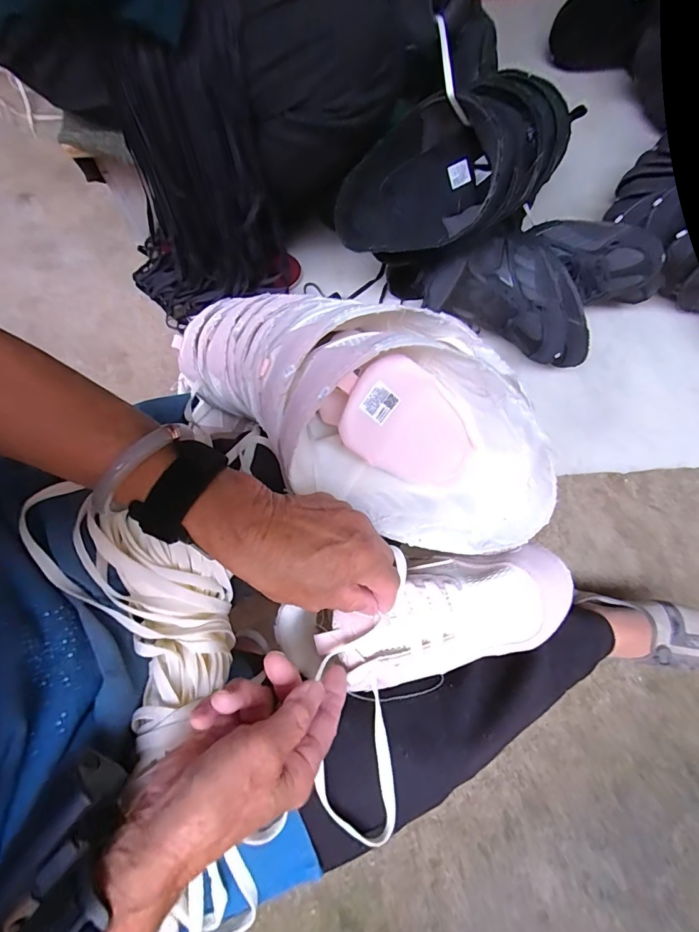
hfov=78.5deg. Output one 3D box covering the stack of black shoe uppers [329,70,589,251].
[{"bbox_3d":[0.130,-0.375,0.566,0.310,0.131,0.147,-15,79,17],"label":"stack of black shoe uppers"}]

